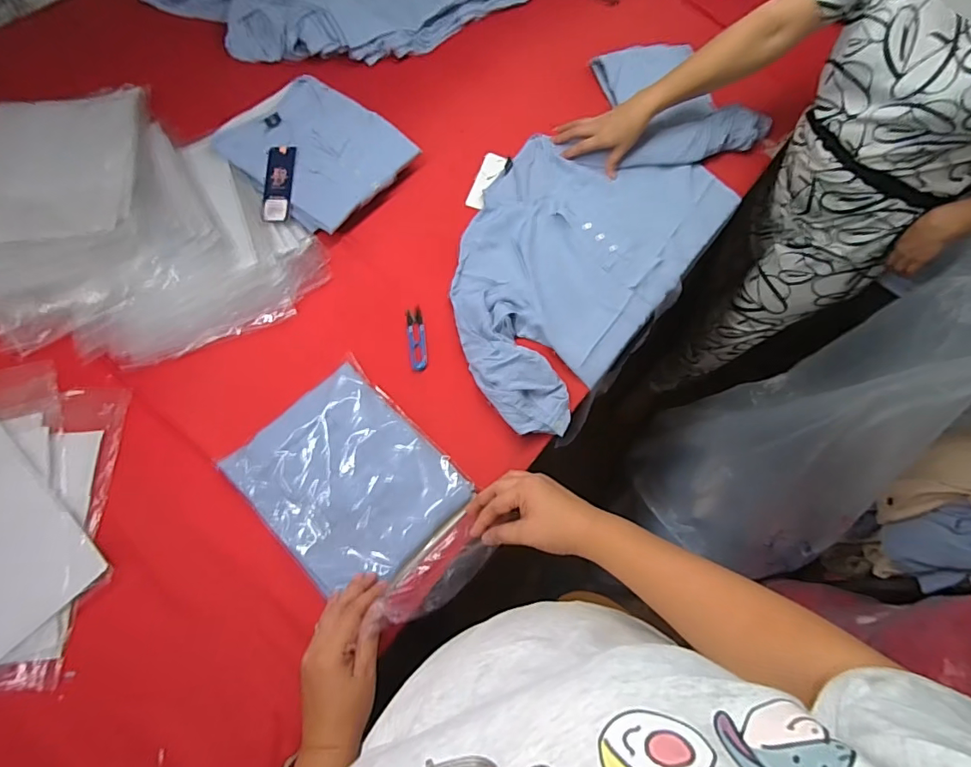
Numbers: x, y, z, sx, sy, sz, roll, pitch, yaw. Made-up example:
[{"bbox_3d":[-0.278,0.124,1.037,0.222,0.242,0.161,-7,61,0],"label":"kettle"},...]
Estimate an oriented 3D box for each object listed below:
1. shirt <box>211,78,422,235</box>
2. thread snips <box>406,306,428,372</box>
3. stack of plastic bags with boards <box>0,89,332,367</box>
[{"bbox_3d":[-0.281,-0.373,0.773,0.285,0.037,0.230,35,69,12],"label":"shirt"},{"bbox_3d":[-0.101,-0.068,0.721,0.025,0.004,0.103,-7,67,-6],"label":"thread snips"},{"bbox_3d":[-0.548,-0.238,0.707,0.552,0.063,0.390,41,70,14],"label":"stack of plastic bags with boards"}]

